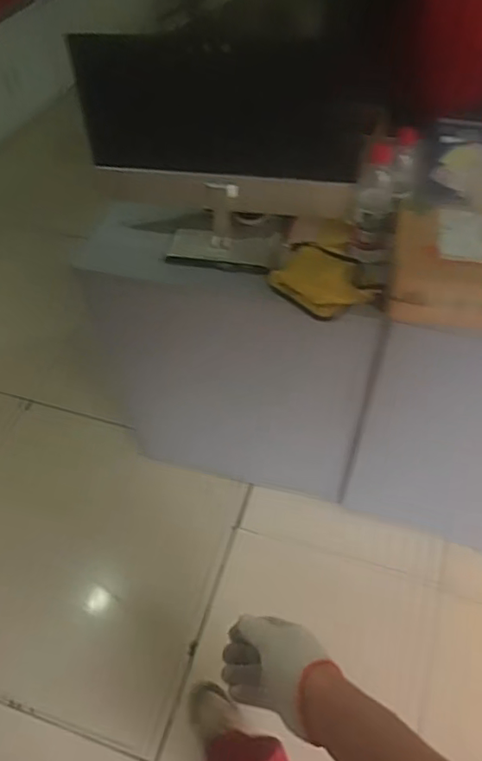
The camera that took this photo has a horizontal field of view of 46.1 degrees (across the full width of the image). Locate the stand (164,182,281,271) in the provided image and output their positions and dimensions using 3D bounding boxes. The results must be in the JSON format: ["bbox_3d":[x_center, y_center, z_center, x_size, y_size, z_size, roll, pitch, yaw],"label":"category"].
[{"bbox_3d":[-0.031,-0.294,1.078,0.202,0.122,0.125,14,55,12],"label":"stand"}]

